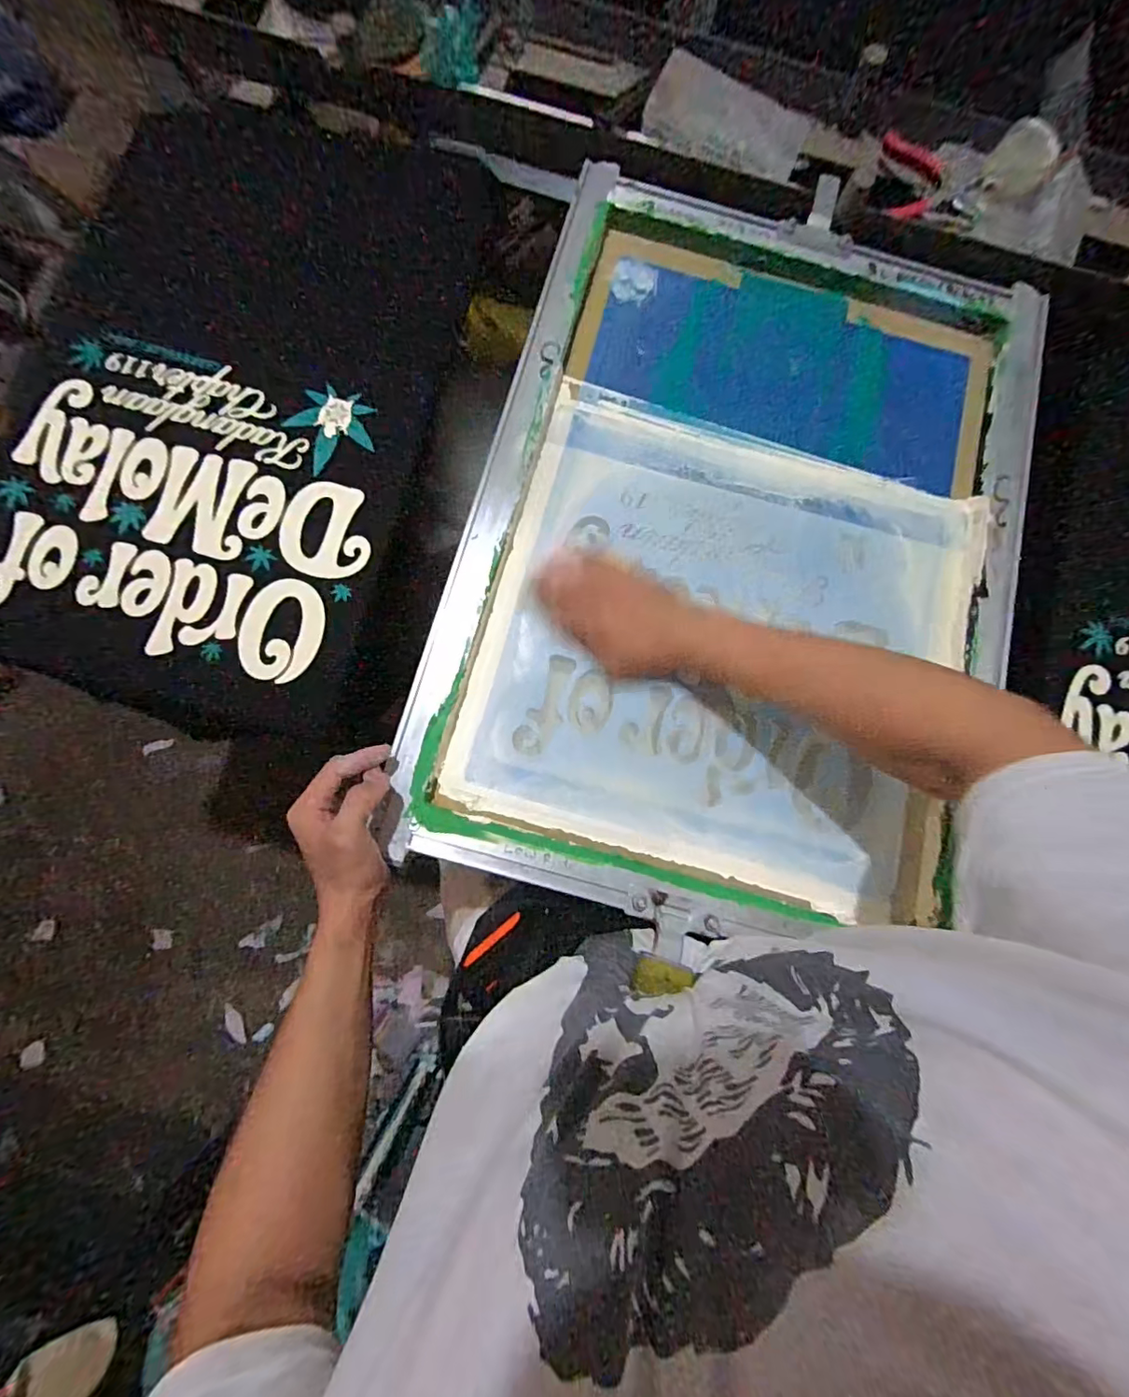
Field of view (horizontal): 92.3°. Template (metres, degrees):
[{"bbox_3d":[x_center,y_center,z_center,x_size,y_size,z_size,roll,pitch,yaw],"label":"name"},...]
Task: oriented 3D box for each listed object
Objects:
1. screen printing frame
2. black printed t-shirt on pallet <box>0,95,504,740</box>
[{"bbox_3d":[0.180,-0.165,0.549,0.525,0.049,0.745,15,79,-2],"label":"screen printing frame"},{"bbox_3d":[-0.351,-0.336,0.565,0.429,0.036,0.700,14,84,2],"label":"black printed t-shirt on pallet"}]

